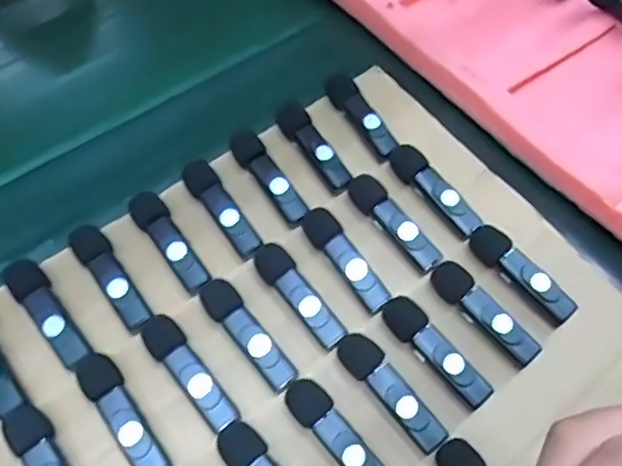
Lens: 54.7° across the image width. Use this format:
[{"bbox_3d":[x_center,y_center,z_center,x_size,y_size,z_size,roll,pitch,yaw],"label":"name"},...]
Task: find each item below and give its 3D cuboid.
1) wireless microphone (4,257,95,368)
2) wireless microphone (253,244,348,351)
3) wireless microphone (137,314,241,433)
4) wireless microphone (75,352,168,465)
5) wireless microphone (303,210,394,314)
[{"bbox_3d":[-0.132,0.040,0.303,0.017,0.013,0.064,-36,66,-19],"label":"wireless microphone"},{"bbox_3d":[-0.006,0.031,0.311,0.017,0.009,0.064,-34,66,-18],"label":"wireless microphone"},{"bbox_3d":[-0.060,0.067,0.293,0.017,0.013,0.065,-35,66,-19],"label":"wireless microphone"},{"bbox_3d":[-0.088,0.086,0.283,0.017,0.014,0.065,-36,66,-19],"label":"wireless microphone"},{"bbox_3d":[0.018,0.012,0.321,0.017,0.010,0.065,-32,65,-17],"label":"wireless microphone"}]

